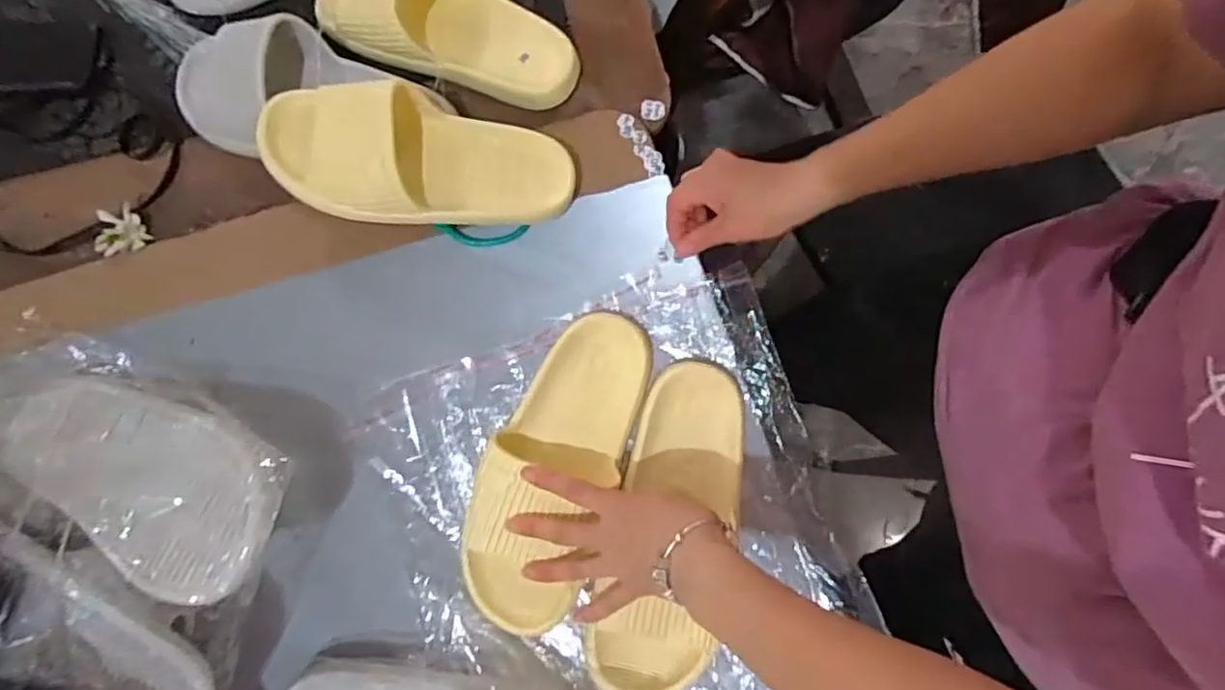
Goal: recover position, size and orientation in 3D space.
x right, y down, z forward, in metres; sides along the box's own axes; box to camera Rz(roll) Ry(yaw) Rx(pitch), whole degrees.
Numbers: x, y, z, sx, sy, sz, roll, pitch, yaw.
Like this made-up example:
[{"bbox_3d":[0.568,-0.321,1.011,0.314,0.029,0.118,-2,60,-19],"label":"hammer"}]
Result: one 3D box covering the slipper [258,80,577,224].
[{"bbox_3d":[-0.157,-0.143,0.517,0.250,0.088,0.095,6,79,1],"label":"slipper"}]

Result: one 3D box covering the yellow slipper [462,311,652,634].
[{"bbox_3d":[-0.043,0.093,0.491,0.098,0.046,0.250,23,79,4],"label":"yellow slipper"}]

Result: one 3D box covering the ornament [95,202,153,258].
[{"bbox_3d":[-0.437,-0.101,0.554,0.040,0.014,0.044,0,79,0],"label":"ornament"}]

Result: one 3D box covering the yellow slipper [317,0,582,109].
[{"bbox_3d":[-0.145,-0.290,0.567,0.243,0.057,0.098,22,80,4],"label":"yellow slipper"}]

